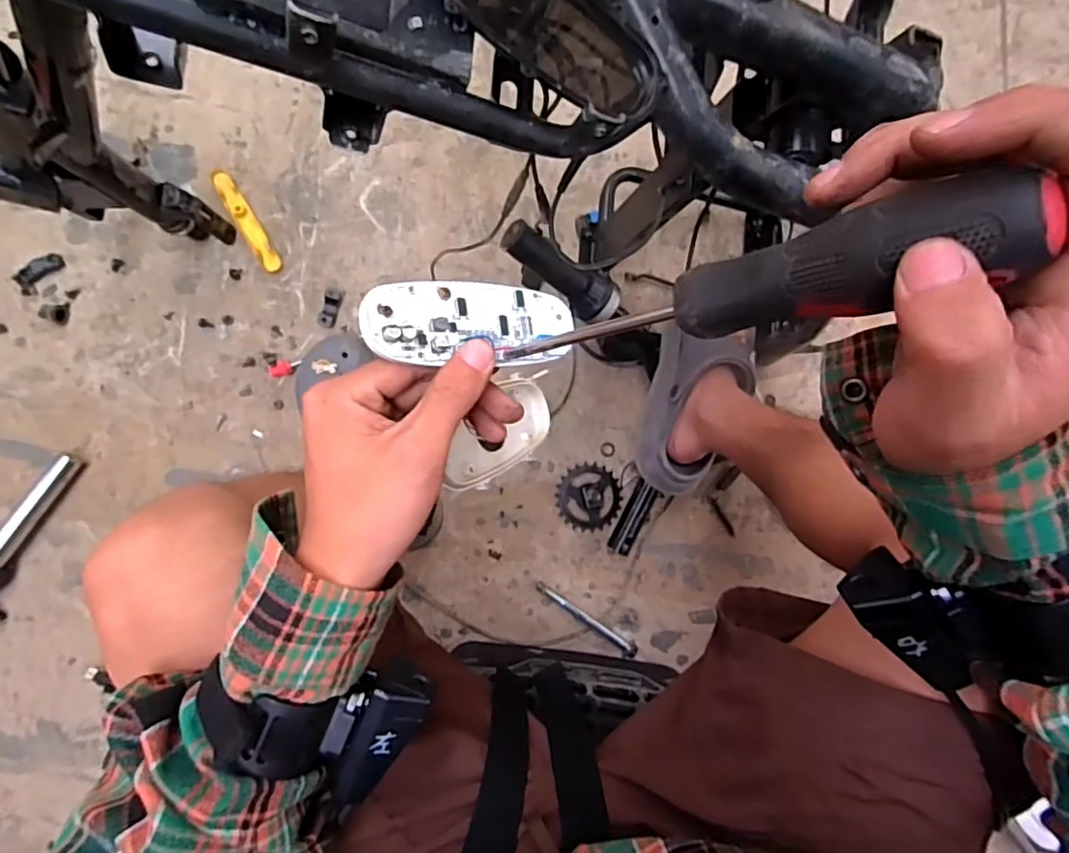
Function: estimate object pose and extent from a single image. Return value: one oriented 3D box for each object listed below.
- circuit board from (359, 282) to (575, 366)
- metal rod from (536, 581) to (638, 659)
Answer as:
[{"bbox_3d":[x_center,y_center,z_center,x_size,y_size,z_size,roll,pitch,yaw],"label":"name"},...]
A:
[{"bbox_3d":[-0.027,-0.050,0.294,0.111,0.005,0.039,-4,84,-34],"label":"circuit board"},{"bbox_3d":[0.066,0.250,0.784,0.152,0.014,0.015,35,83,-2],"label":"metal rod"}]

